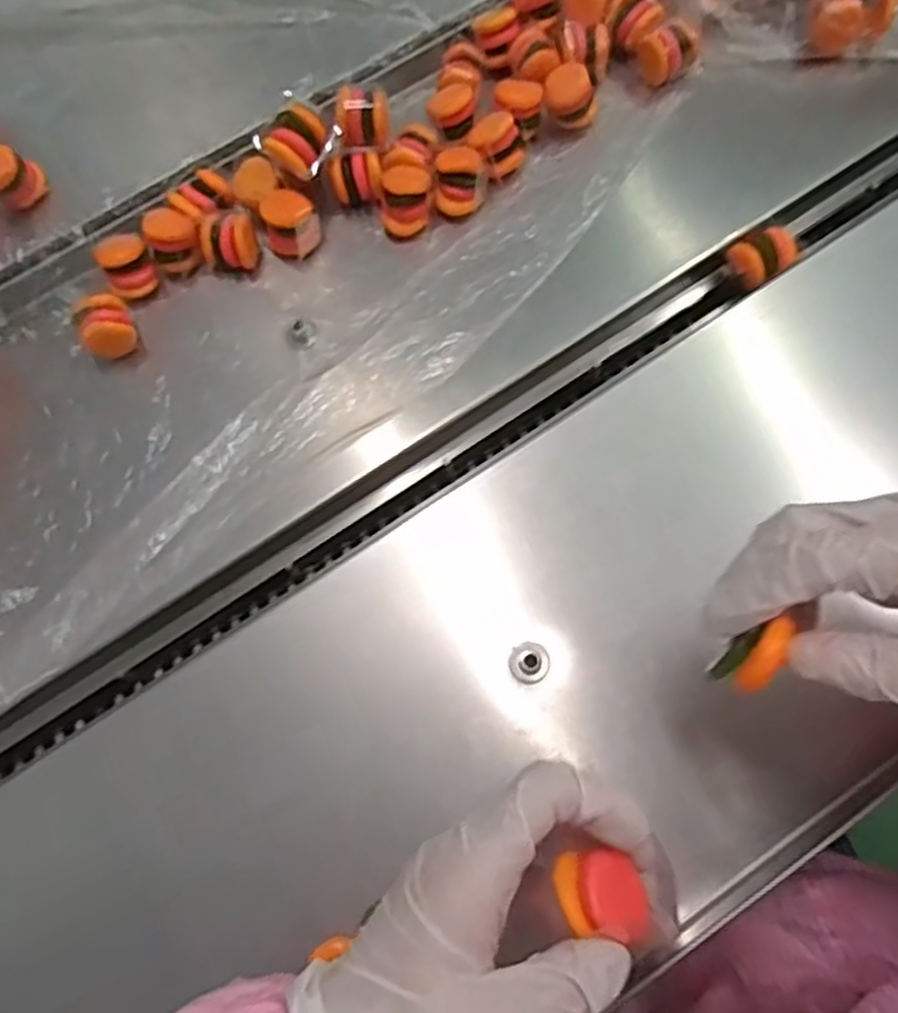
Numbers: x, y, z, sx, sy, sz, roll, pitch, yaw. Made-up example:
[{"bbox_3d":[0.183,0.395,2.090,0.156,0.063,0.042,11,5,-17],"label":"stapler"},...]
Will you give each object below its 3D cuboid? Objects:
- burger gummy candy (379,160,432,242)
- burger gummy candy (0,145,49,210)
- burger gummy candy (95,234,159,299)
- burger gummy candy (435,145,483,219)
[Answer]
[{"bbox_3d":[-0.026,-0.185,0.436,0.028,0.028,0.035,-4,70,0],"label":"burger gummy candy"},{"bbox_3d":[-0.264,-0.198,0.435,0.034,0.028,0.029,-37,73,-11],"label":"burger gummy candy"},{"bbox_3d":[-0.193,-0.145,0.436,0.026,0.024,0.030,-19,71,-5],"label":"burger gummy candy"},{"bbox_3d":[0.006,-0.195,0.436,0.027,0.027,0.034,-1,70,1],"label":"burger gummy candy"}]

